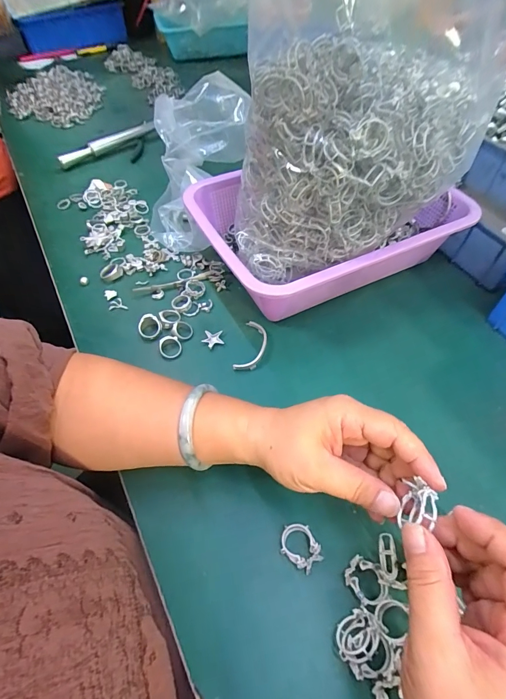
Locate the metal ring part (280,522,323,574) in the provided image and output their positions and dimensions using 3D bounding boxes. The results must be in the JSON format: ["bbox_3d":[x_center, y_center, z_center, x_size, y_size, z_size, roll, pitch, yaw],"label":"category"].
[{"bbox_3d":[0.035,0.148,0.265,0.025,0.011,0.033,-32,60,-20],"label":"metal ring part"}]

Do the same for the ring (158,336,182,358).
[{"bbox_3d":[-0.090,-0.002,0.381,0.023,0.006,0.026,-6,69,-12],"label":"ring"}]

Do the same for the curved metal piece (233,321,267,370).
[{"bbox_3d":[-0.001,-0.004,0.381,0.027,0.007,0.064,11,56,9],"label":"curved metal piece"}]

